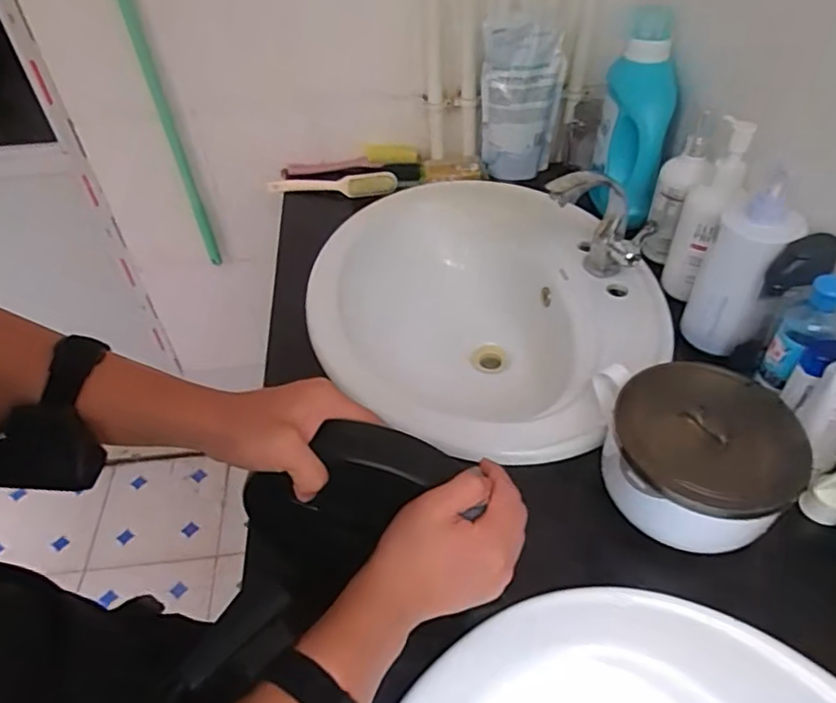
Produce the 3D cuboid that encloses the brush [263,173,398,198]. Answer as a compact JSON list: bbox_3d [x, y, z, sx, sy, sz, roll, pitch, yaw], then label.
[{"bbox_3d":[-0.148,-0.280,0.997,0.223,0.019,0.039,4,45,6],"label":"brush"}]

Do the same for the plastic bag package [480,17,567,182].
[{"bbox_3d":[0.164,-0.403,0.956,0.121,0.237,0.069,10,46,13],"label":"plastic bag package"}]

